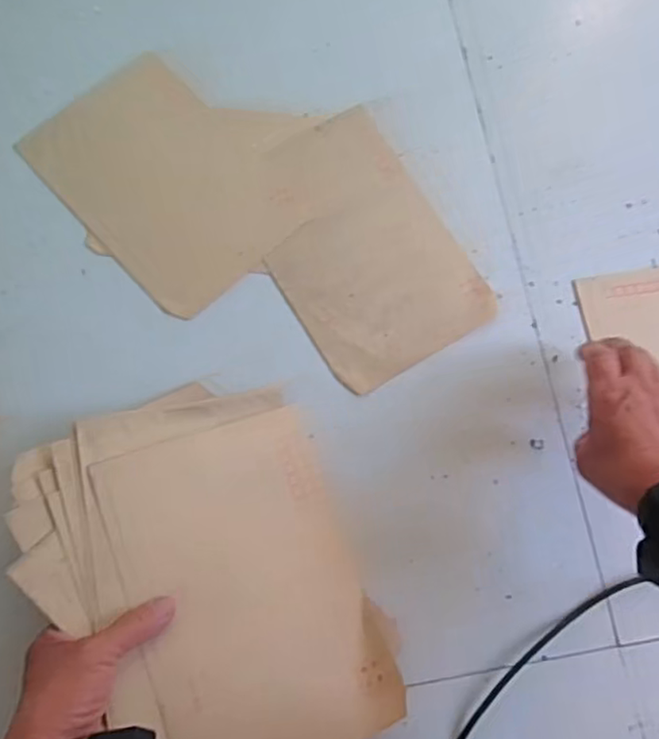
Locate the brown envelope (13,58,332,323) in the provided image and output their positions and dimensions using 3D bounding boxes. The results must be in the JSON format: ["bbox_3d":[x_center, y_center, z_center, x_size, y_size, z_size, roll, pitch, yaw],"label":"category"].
[{"bbox_3d":[-0.151,-0.174,0.567,0.161,0.005,0.234,-41,79,-13],"label":"brown envelope"}]

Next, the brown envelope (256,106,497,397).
[{"bbox_3d":[0.024,-0.114,0.555,0.156,0.004,0.241,-30,78,-7],"label":"brown envelope"}]

